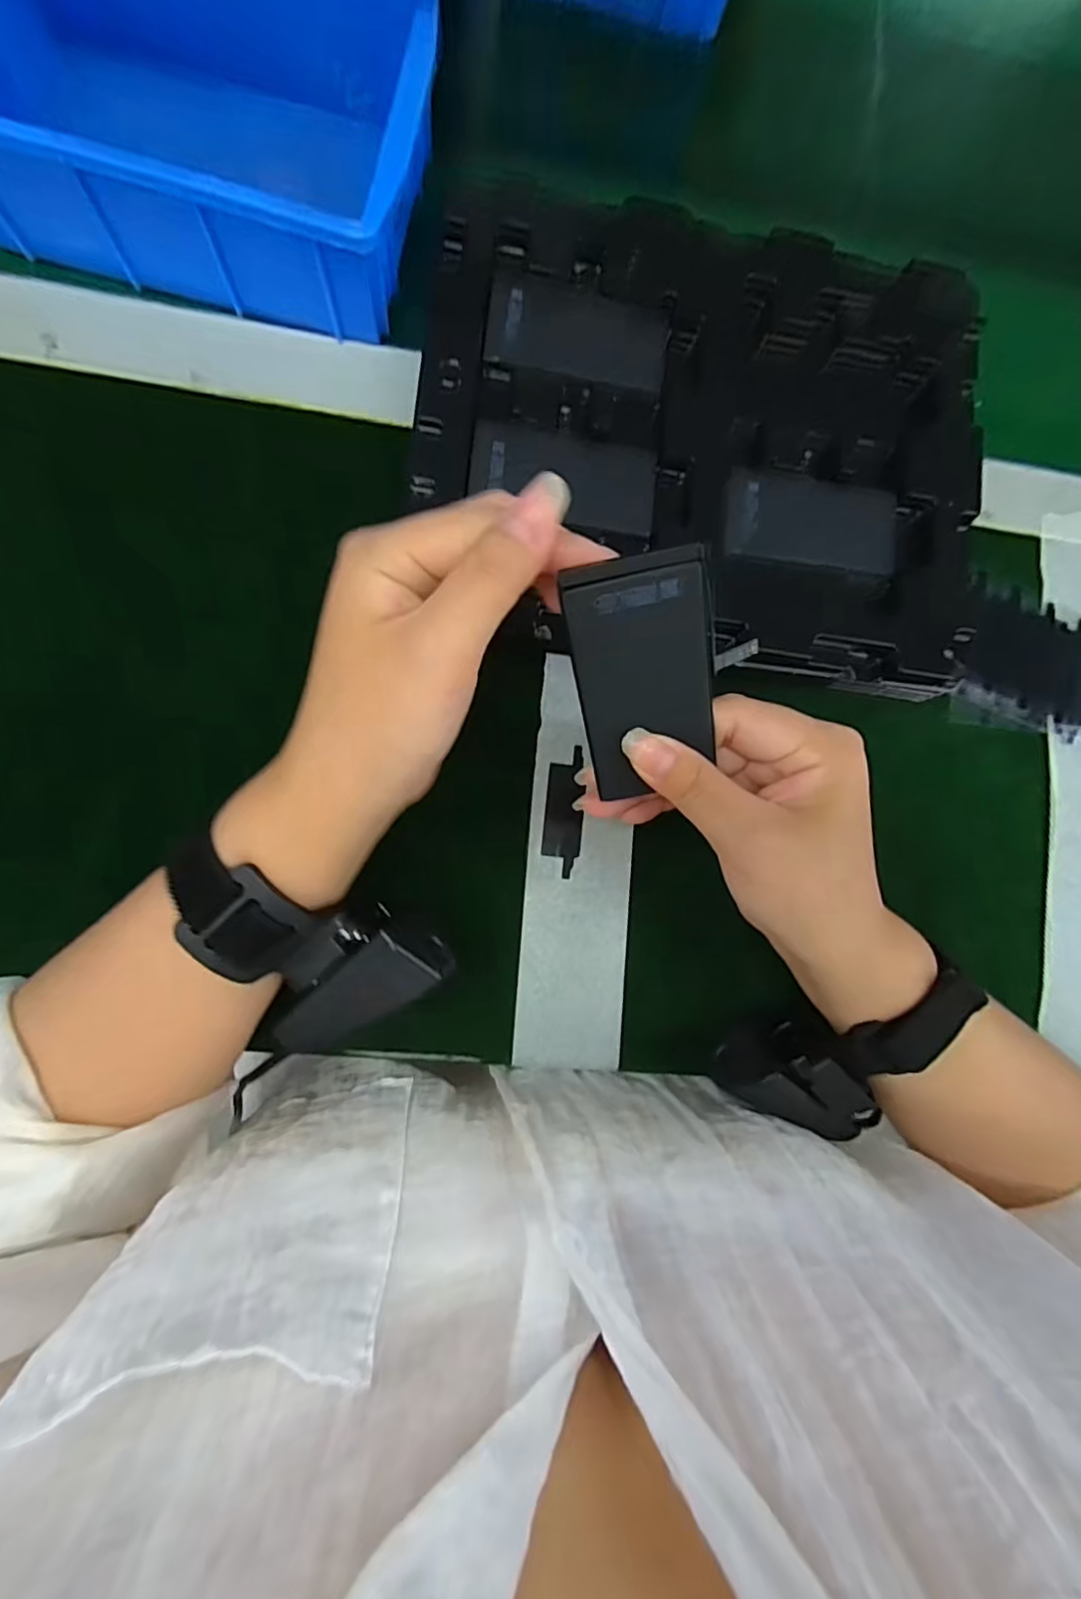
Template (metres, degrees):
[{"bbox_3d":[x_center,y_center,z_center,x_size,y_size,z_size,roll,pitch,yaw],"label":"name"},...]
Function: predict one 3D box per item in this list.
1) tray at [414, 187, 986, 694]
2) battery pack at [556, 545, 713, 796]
[{"bbox_3d":[0.081,-0.178,0.299,0.275,0.032,0.213,9,83,-6],"label":"tray"},{"bbox_3d":[0.036,-0.040,0.203,0.045,0.004,0.079,-11,123,6],"label":"battery pack"}]

